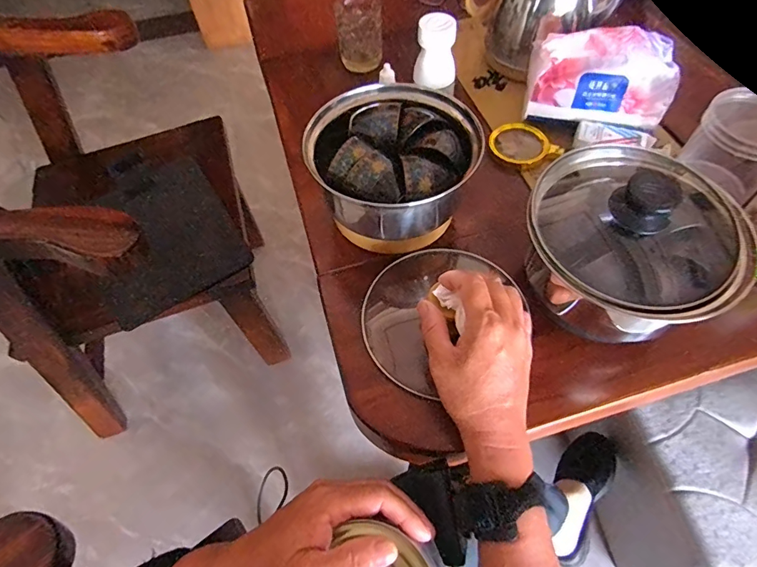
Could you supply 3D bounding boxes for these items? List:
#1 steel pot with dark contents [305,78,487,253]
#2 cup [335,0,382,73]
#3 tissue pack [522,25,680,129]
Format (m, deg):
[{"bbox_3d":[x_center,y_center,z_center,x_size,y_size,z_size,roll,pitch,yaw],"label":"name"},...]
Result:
[{"bbox_3d":[0.017,-0.117,0.440,0.159,0.087,0.148,-1,59,2],"label":"steel pot with dark contents"},{"bbox_3d":[-0.026,-0.345,0.605,0.057,0.073,0.059,-3,59,1],"label":"cup"},{"bbox_3d":[0.247,-0.231,0.491,0.147,0.079,0.064,7,59,7],"label":"tissue pack"}]

